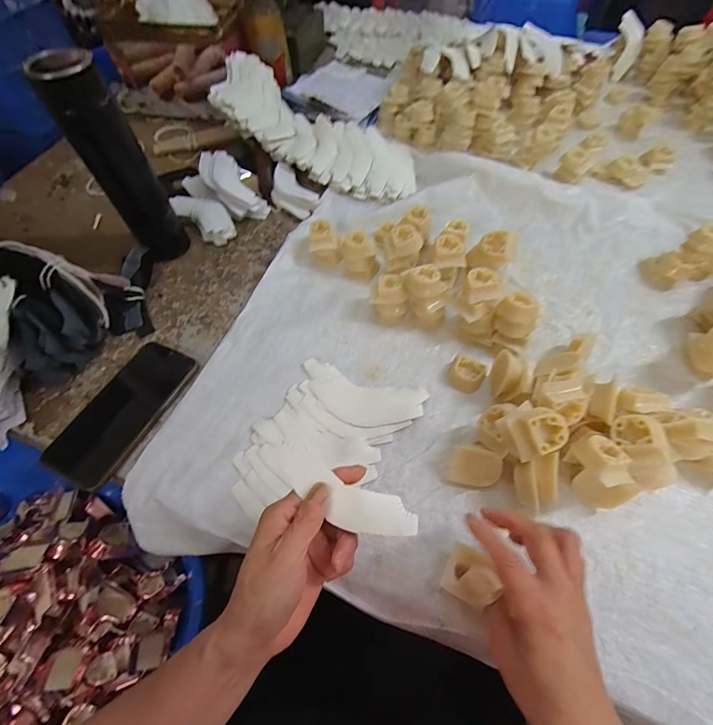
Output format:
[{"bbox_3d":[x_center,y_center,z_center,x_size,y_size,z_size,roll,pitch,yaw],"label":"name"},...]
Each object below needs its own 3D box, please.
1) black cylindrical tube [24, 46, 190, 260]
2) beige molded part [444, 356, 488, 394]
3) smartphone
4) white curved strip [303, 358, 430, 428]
[{"bbox_3d":[-0.279,-0.229,0.430,0.062,0.223,0.057,-1,60,1],"label":"black cylindrical tube"},{"bbox_3d":[0.122,0.014,0.398,0.038,0.014,0.038,26,64,15],"label":"beige molded part"},{"bbox_3d":[-0.251,0.050,0.384,0.080,0.013,0.159,21,63,13],"label":"smartphone"},{"bbox_3d":[0.002,0.038,0.393,0.139,0.006,0.060,15,57,11],"label":"white curved strip"}]

